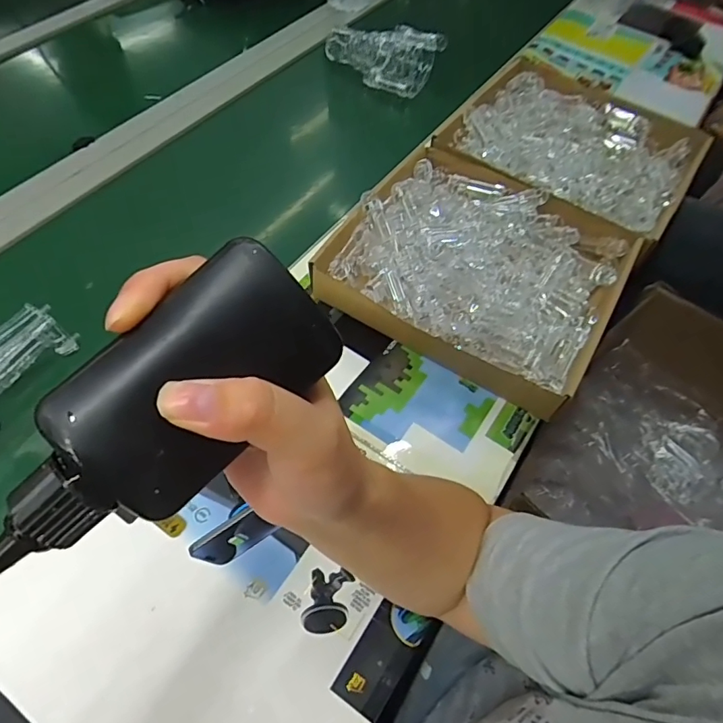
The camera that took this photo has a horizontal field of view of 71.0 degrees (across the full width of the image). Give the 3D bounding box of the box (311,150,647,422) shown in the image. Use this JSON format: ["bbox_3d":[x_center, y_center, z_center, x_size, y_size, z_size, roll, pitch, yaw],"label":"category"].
[{"bbox_3d":[0.140,-0.120,0.594,0.306,0.078,0.276,31,60,15],"label":"box"}]

